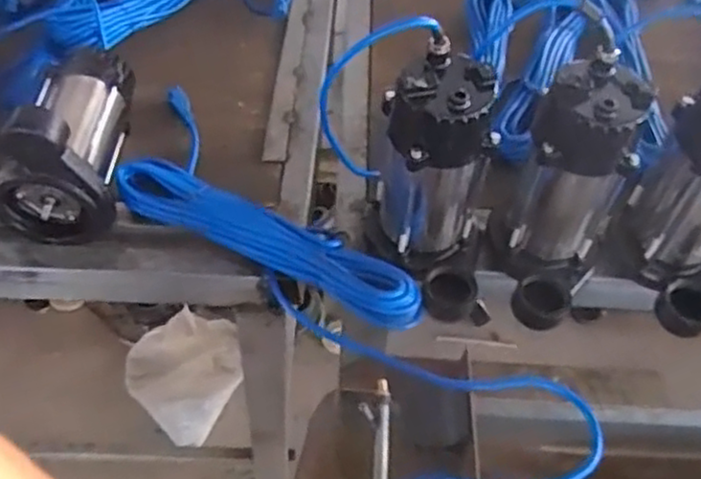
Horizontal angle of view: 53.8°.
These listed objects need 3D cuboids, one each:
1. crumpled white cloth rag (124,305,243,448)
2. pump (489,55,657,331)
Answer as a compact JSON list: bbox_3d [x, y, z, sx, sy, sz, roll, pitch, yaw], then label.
[{"bbox_3d":[-0.345,0.264,1.416,0.215,0.169,0.200,34,58,22],"label":"crumpled white cloth rag"},{"bbox_3d":[0.200,-0.042,0.653,0.113,0.207,0.132,18,53,12],"label":"pump"}]

